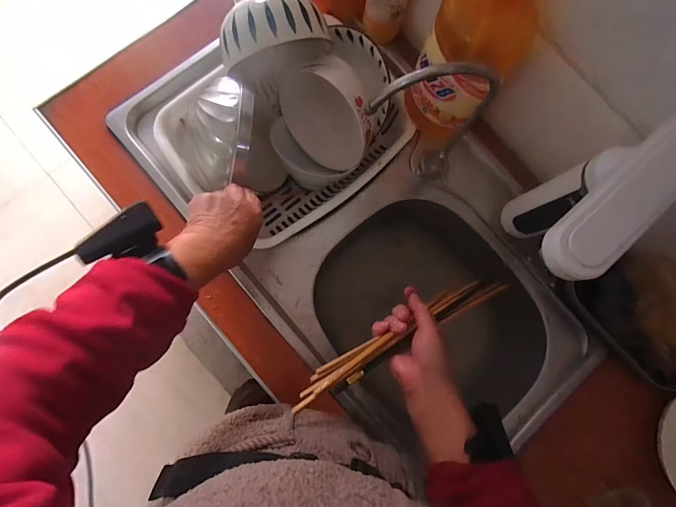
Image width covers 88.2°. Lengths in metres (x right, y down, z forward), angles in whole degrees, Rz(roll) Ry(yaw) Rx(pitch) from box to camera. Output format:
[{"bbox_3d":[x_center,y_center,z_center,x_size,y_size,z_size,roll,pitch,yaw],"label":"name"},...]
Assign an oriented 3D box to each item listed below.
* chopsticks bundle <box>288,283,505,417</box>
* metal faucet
[{"bbox_3d":[0.077,0.096,0.413,0.286,0.028,0.033,-25,84,-16],"label":"chopsticks bundle"},{"bbox_3d":[0.100,-0.135,0.419,0.148,0.253,0.039,-14,83,-6],"label":"metal faucet"}]

